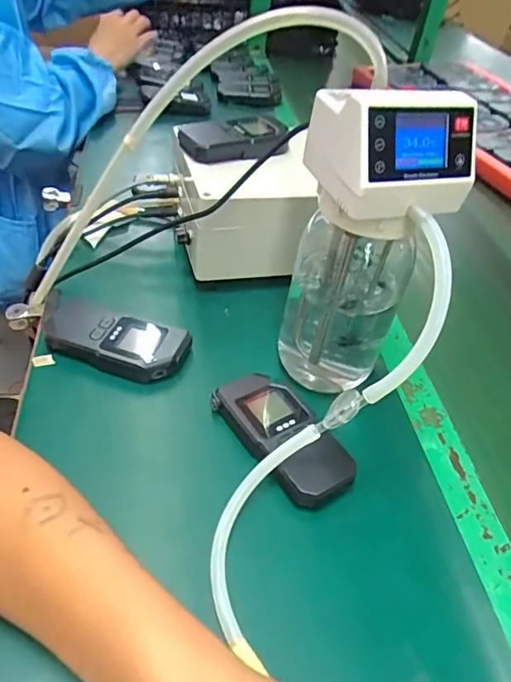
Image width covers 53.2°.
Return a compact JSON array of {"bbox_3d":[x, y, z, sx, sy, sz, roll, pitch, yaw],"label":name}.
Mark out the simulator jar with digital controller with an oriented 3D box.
[{"bbox_3d":[0.077,-0.068,0.376,0.079,0.219,0.077,-8,45,-16],"label":"simulator jar with digital controller"}]

